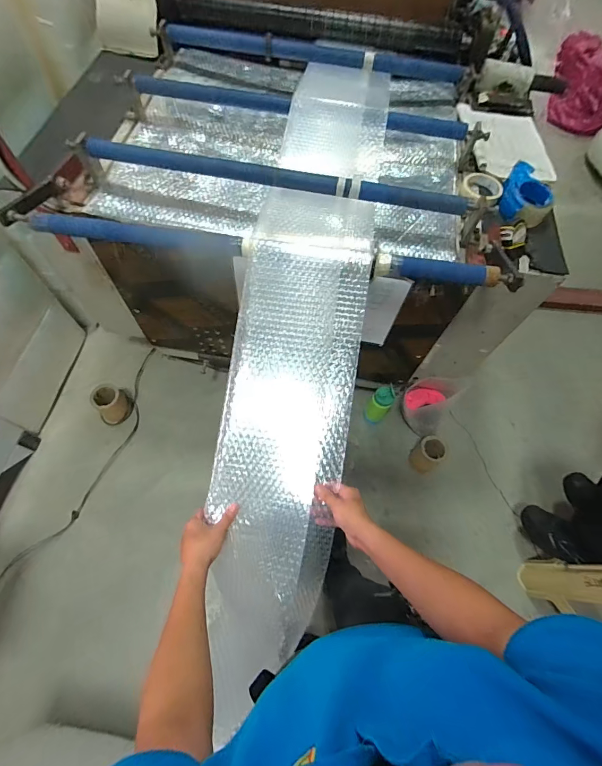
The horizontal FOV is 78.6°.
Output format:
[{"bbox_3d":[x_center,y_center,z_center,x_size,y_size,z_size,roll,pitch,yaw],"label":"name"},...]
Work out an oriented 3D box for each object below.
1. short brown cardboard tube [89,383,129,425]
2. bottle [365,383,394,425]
[{"bbox_3d":[-0.702,0.072,1.361,0.103,0.133,0.095,-21,68,-13],"label":"short brown cardboard tube"},{"bbox_3d":[0.288,0.075,1.331,0.075,0.189,0.080,1,64,-3],"label":"bottle"}]

